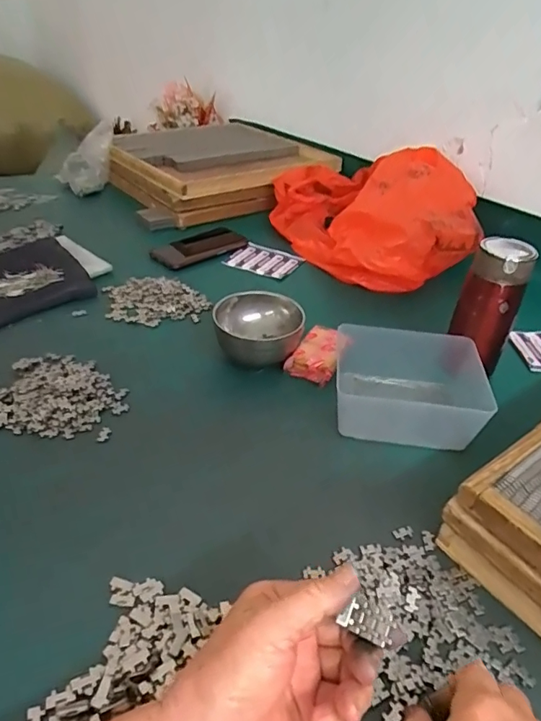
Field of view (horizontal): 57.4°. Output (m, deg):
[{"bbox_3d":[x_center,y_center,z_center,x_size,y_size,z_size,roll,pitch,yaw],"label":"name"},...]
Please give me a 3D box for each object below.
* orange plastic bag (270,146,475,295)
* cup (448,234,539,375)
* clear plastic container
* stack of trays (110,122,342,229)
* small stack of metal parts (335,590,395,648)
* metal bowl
[{"bbox_3d":[0.169,-0.275,0.857,0.257,0.154,0.390,-15,41,-25],"label":"orange plastic bag"},{"bbox_3d":[0.250,-0.057,0.573,0.063,0.159,0.061,22,39,21],"label":"cup"},{"bbox_3d":[0.146,0.026,0.543,0.145,0.060,0.131,9,36,7],"label":"clear plastic container"},{"bbox_3d":[-0.117,-0.425,1.108,0.413,0.110,0.424,-20,43,-30],"label":"stack of trays"},{"bbox_3d":[0.057,0.145,0.276,0.026,0.008,0.021,22,77,37],"label":"small stack of metal parts"},{"bbox_3d":[-0.015,-0.033,0.606,0.107,0.064,0.104,5,36,2],"label":"metal bowl"}]

